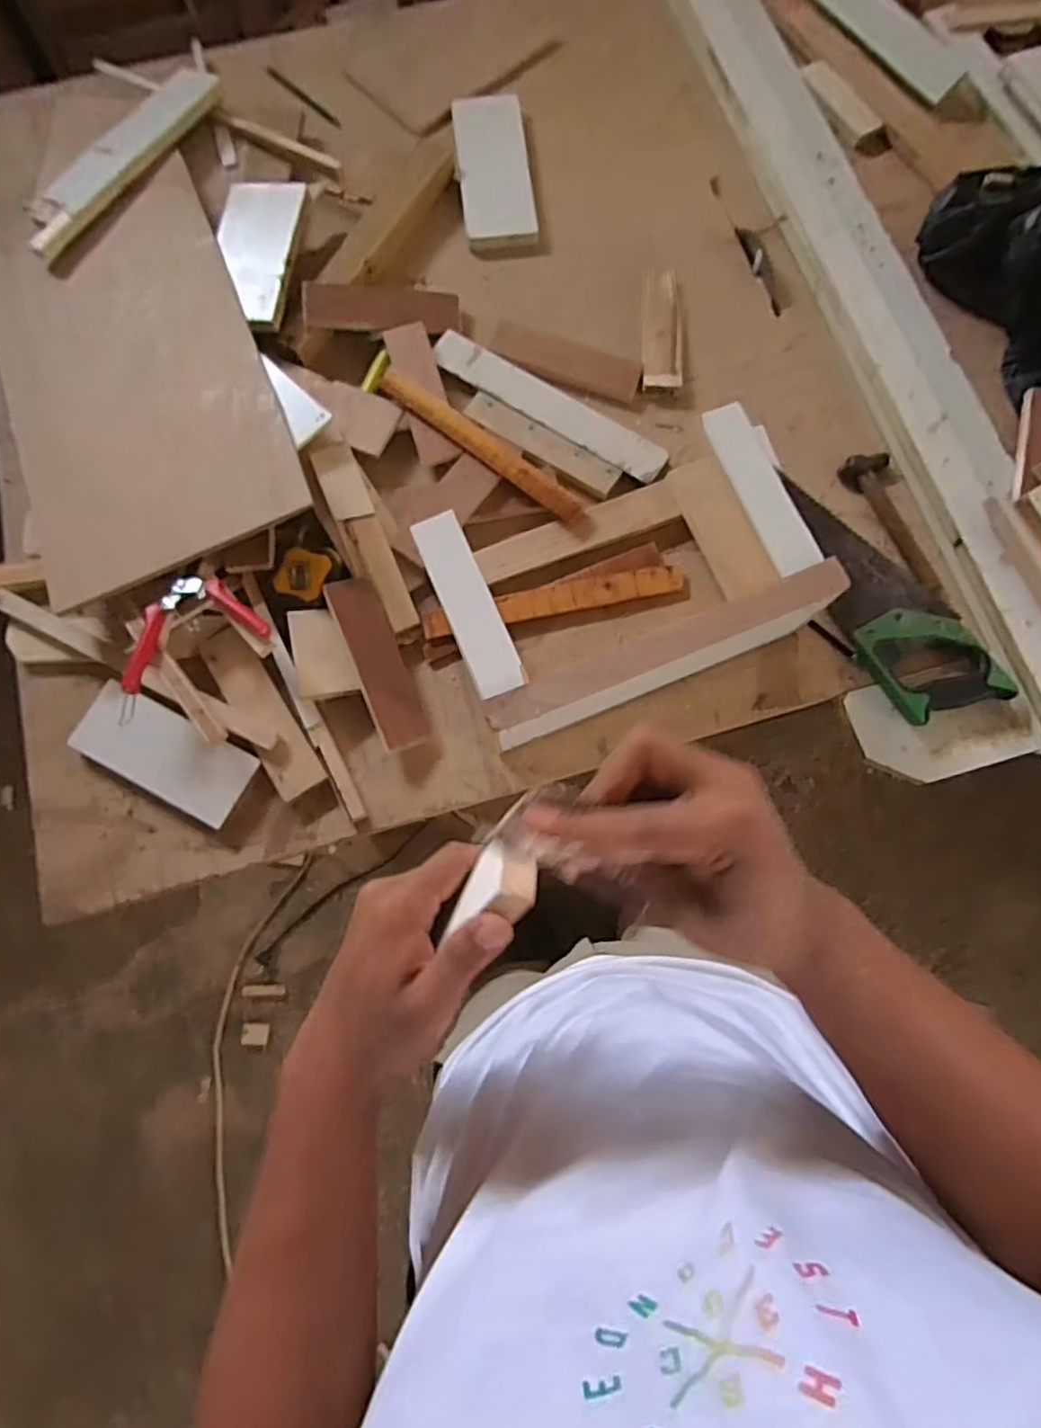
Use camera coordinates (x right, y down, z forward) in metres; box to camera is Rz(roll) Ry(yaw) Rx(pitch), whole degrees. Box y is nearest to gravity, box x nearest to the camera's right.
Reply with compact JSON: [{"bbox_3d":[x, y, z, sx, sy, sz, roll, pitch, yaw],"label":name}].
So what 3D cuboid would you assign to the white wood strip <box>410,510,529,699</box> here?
[{"bbox_3d":[-0.051,-0.109,0.639,0.050,0.016,0.192,-22,76,-5],"label":"white wood strip"}]

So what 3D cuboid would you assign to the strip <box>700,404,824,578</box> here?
[{"bbox_3d":[0.241,-0.228,0.656,0.044,0.015,0.192,-22,76,-5],"label":"strip"}]

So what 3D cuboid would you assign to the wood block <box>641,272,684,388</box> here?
[{"bbox_3d":[0.184,-0.499,0.846,0.051,0.017,0.171,2,75,1],"label":"wood block"}]

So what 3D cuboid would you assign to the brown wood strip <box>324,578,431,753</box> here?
[{"bbox_3d":[-0.156,-0.058,0.722,0.054,0.012,0.198,-21,84,-18],"label":"brown wood strip"}]

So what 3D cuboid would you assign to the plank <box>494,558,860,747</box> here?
[{"bbox_3d":[0.138,-0.055,0.675,0.357,0.139,0.034,-22,76,-5],"label":"plank"}]

